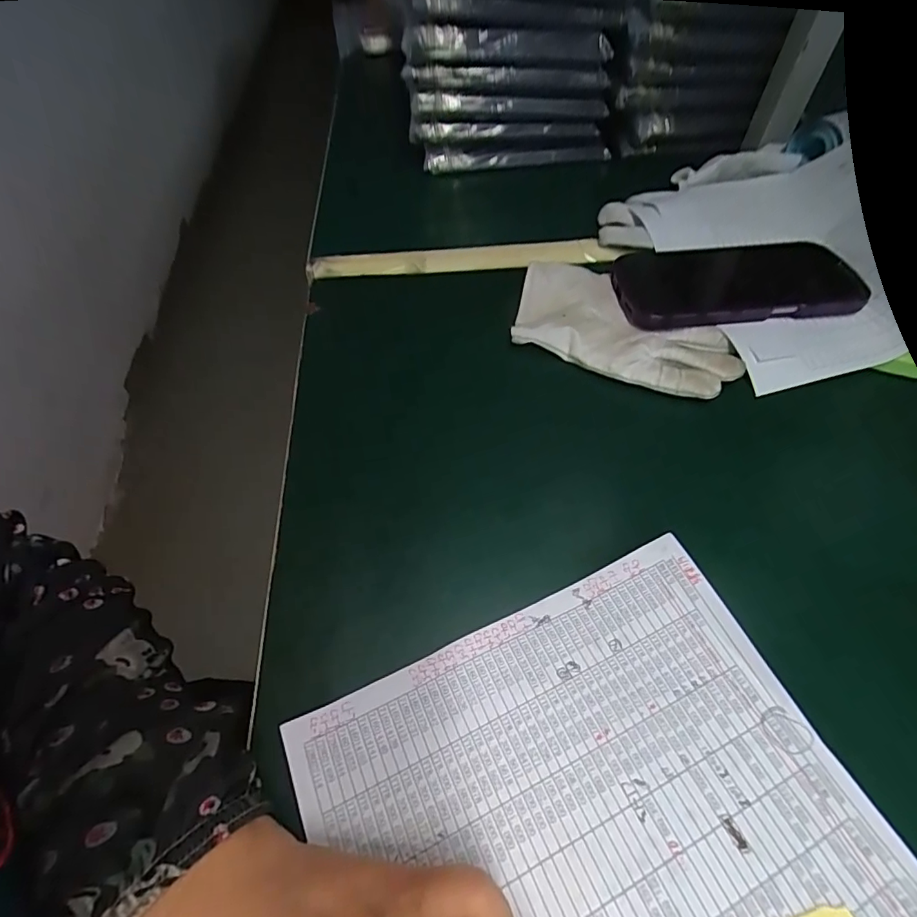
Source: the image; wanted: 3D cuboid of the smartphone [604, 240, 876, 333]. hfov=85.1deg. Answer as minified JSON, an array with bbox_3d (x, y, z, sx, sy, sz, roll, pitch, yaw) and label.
[{"bbox_3d":[0.202,-0.132,0.367,0.168,0.012,0.082,-5,56,-2],"label":"smartphone"}]

